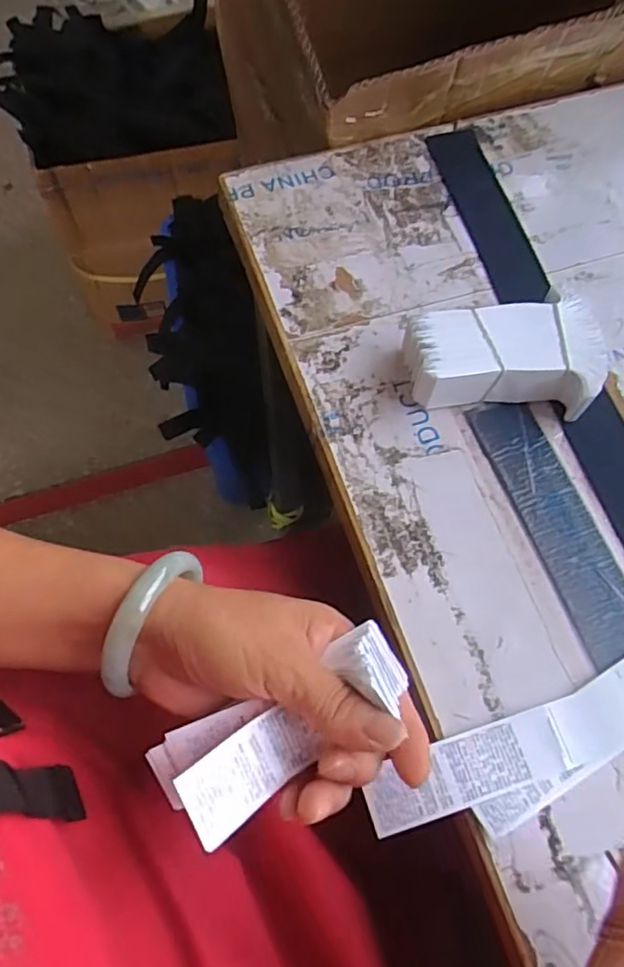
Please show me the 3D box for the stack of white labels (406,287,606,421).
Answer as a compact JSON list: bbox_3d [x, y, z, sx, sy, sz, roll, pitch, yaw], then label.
[{"bbox_3d":[0.112,-0.077,0.374,0.108,0.035,0.063,4,67,1],"label":"stack of white labels"}]

